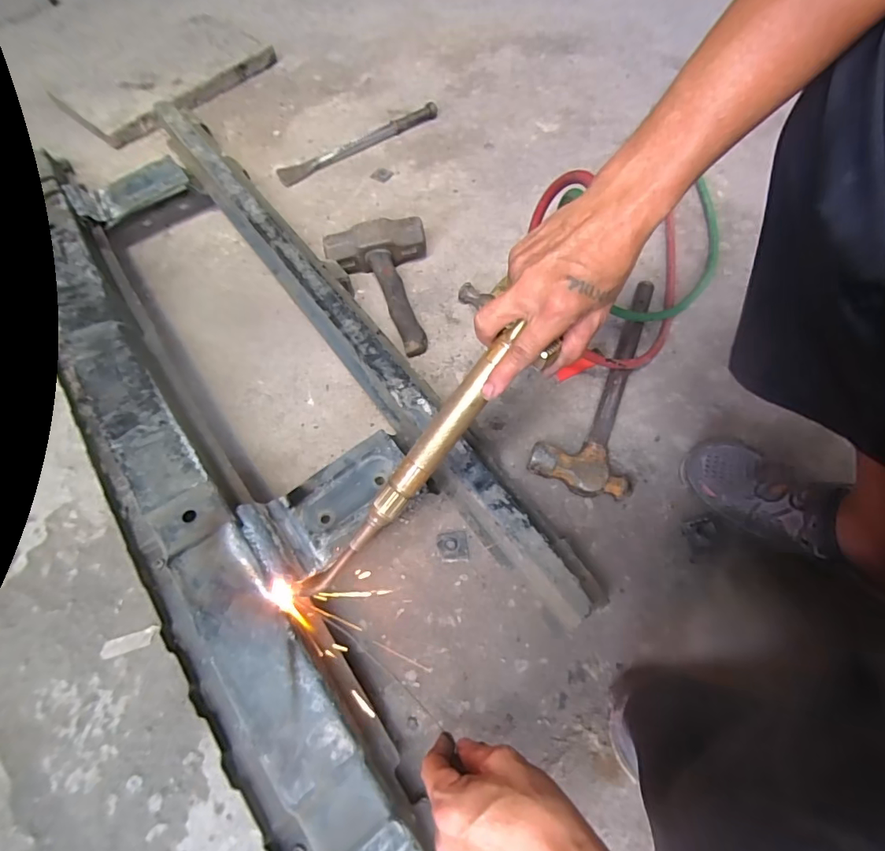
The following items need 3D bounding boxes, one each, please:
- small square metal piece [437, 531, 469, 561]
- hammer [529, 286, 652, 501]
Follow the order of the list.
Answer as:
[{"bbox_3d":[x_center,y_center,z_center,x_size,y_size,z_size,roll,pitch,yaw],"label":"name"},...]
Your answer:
[{"bbox_3d":[0.012,0.139,0.548,0.035,0.004,0.034,-2,61,1],"label":"small square metal piece"},{"bbox_3d":[0.217,-0.063,0.632,0.112,0.034,0.335,19,63,12],"label":"hammer"}]

